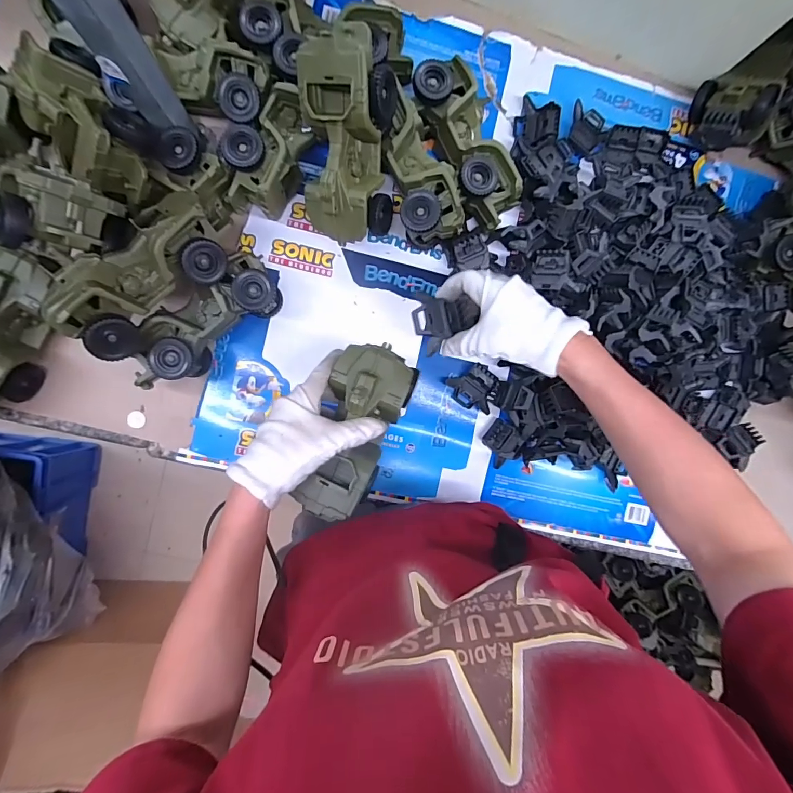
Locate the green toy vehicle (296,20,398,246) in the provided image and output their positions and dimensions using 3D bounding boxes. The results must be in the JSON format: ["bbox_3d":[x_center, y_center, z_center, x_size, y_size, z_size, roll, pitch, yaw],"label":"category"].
[{"bbox_3d":[-0.048,-0.260,0.418,0.094,0.058,0.188,-2,121,-6],"label":"green toy vehicle"}]

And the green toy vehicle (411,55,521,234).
[{"bbox_3d":[0.085,-0.291,0.492,0.077,0.078,0.181,-26,95,-4],"label":"green toy vehicle"}]

